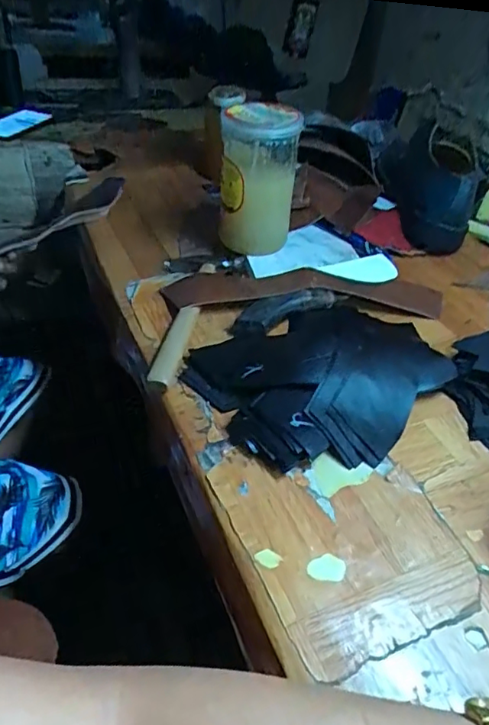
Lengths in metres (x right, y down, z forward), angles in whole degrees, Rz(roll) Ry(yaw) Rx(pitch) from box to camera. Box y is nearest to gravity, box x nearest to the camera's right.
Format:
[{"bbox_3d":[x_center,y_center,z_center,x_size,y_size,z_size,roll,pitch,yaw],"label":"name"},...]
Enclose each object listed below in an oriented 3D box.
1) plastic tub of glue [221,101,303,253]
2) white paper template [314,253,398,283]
[{"bbox_3d":[0.017,-0.235,0.688,0.090,0.160,0.082,3,40,-3],"label":"plastic tub of glue"},{"bbox_3d":[0.152,-0.117,0.696,0.114,0.005,0.050,-17,56,-31],"label":"white paper template"}]

